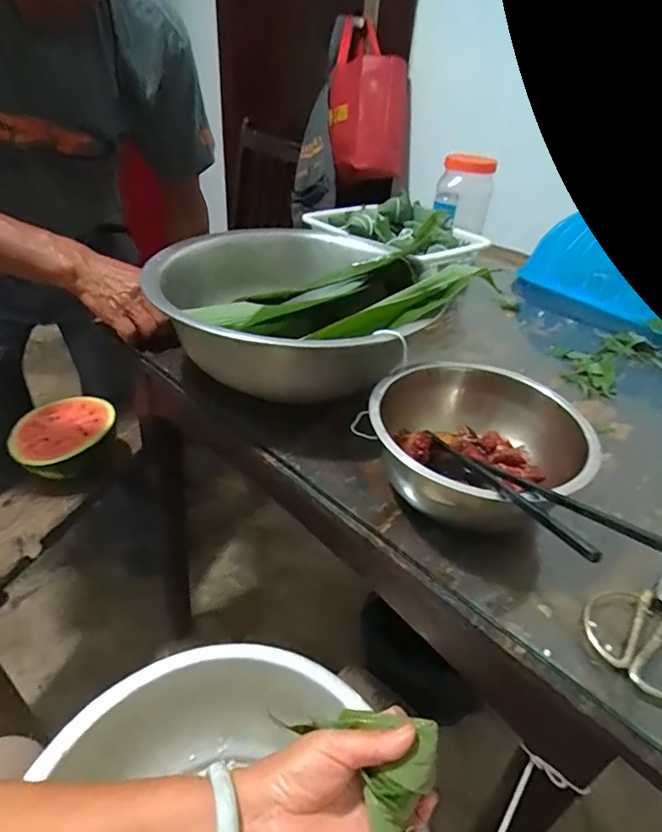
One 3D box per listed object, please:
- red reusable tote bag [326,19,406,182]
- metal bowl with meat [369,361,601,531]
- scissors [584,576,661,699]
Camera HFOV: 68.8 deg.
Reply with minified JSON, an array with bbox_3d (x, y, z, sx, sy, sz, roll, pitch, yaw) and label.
[{"bbox_3d":[0.117,-0.850,1.312,0.164,0.365,0.212,17,19,28],"label":"red reusable tote bag"},{"bbox_3d":[0.124,0.032,0.434,0.185,0.088,0.158,19,38,19],"label":"metal bowl with meat"},{"bbox_3d":[0.252,0.151,0.362,0.132,0.014,0.076,-19,42,-29],"label":"scissors"}]

